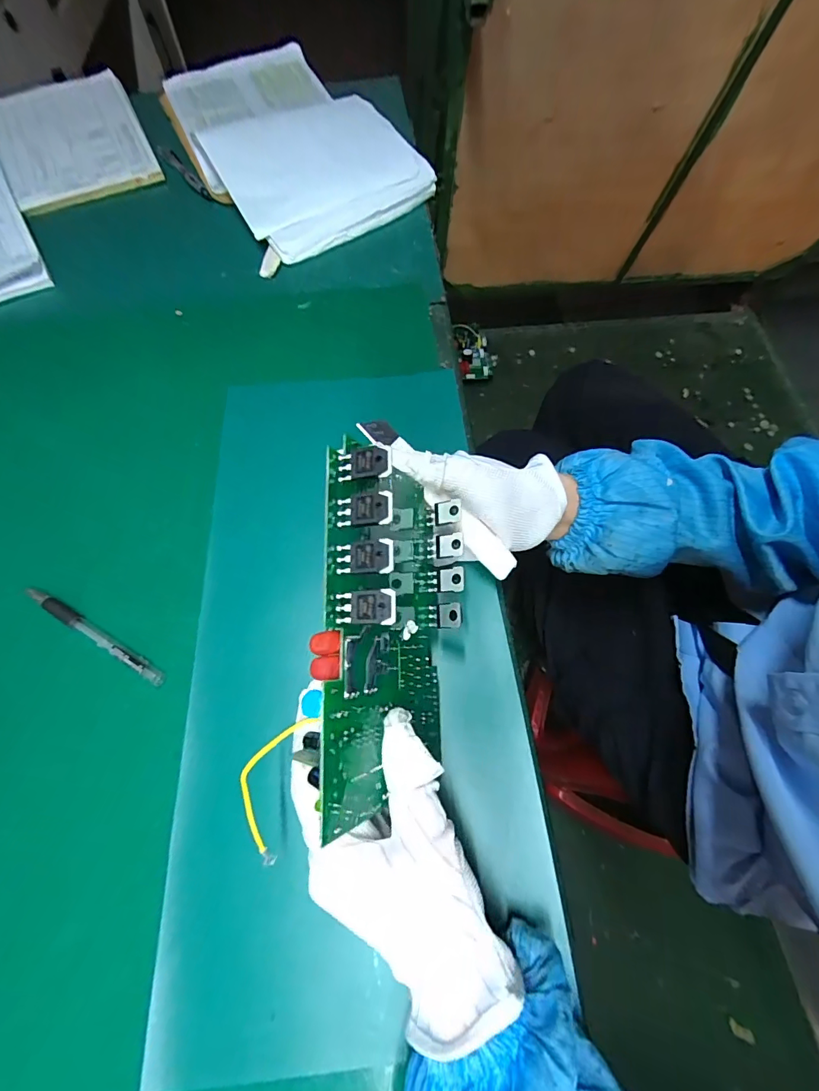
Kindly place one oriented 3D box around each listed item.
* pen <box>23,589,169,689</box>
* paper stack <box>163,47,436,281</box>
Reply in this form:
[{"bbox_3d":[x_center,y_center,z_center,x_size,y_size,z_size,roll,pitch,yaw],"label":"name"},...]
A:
[{"bbox_3d":[-0.227,0.065,0.320,0.126,0.015,0.010,28,68,11],"label":"pen"},{"bbox_3d":[-0.166,-0.539,0.565,0.233,0.048,0.454,-26,68,-12],"label":"paper stack"}]

